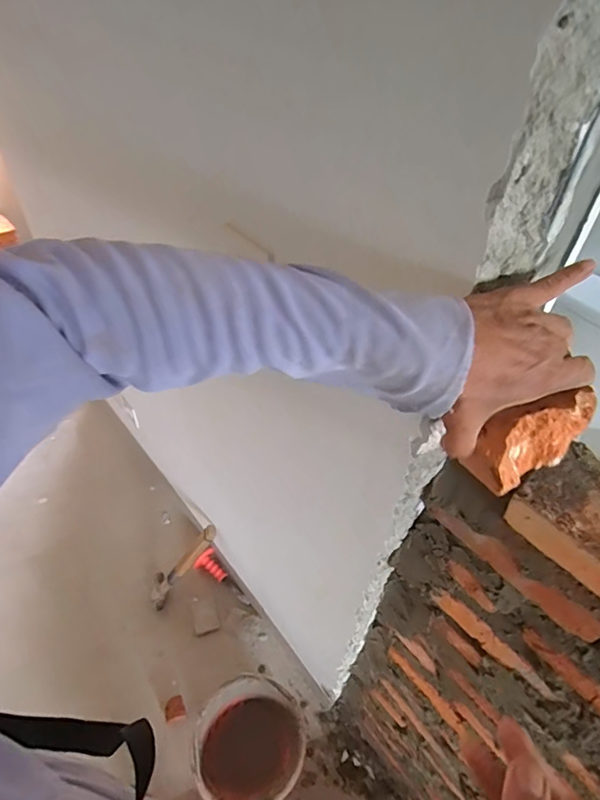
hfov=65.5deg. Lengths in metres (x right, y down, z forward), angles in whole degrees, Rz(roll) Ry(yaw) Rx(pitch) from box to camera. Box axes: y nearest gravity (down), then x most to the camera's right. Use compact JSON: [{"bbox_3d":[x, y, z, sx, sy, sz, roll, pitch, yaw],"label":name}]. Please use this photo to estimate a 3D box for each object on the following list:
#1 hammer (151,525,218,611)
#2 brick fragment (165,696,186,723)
[{"bbox_3d":[-0.342,0.468,1.345,0.039,0.316,0.096,23,22,-50],"label":"hammer"},{"bbox_3d":[-0.310,0.771,1.163,0.047,0.046,0.060,-13,47,-16],"label":"brick fragment"}]

